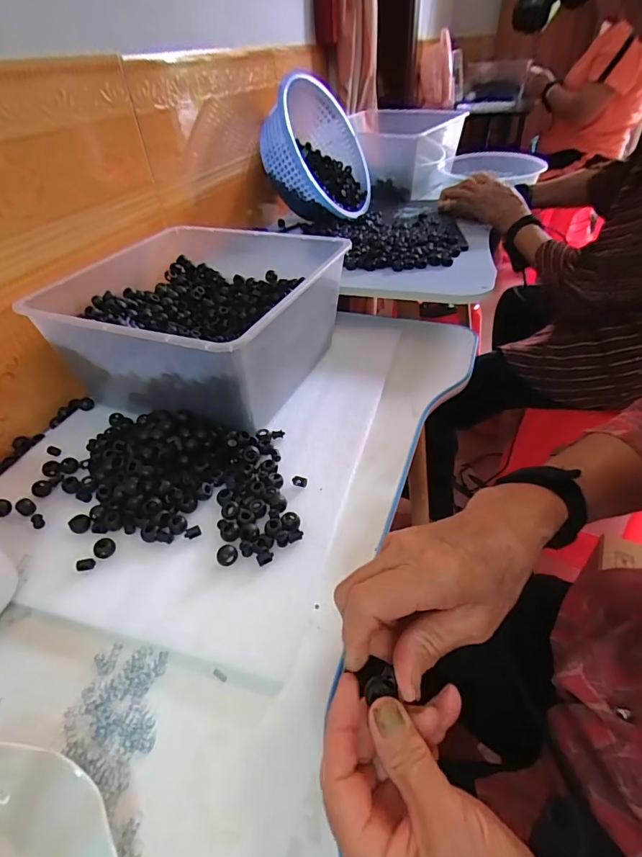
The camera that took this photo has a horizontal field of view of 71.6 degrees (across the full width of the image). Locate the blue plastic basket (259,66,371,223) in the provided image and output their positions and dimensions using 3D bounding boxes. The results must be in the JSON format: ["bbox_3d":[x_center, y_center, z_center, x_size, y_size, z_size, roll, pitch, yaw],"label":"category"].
[{"bbox_3d":[-0.011,-0.571,0.927,0.127,0.261,0.291,-10,43,35],"label":"blue plastic basket"}]

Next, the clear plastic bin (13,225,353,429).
[{"bbox_3d":[-0.141,-0.153,0.585,0.296,0.136,0.331,15,45,18],"label":"clear plastic bin"}]

